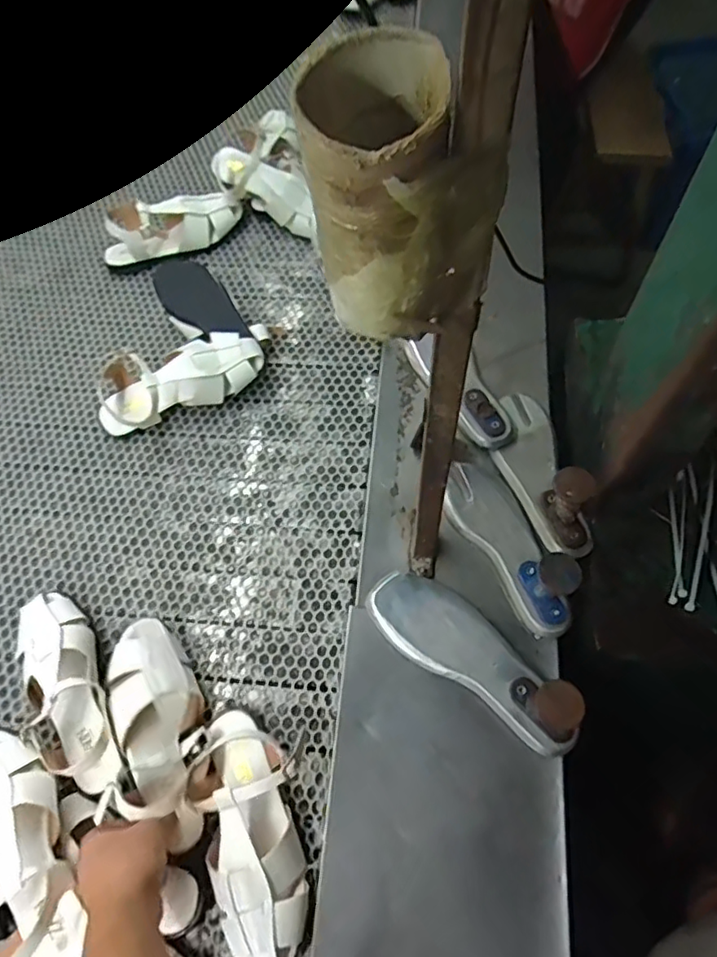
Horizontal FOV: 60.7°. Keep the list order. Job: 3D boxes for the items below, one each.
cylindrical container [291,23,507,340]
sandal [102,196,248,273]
[{"bbox_3d":[0.015,-0.155,0.343,0.082,0.125,0.099,-31,65,-10],"label":"cylindrical container"},{"bbox_3d":[-0.310,-0.419,1.025,0.235,0.100,0.099,-29,65,-10],"label":"sandal"}]

